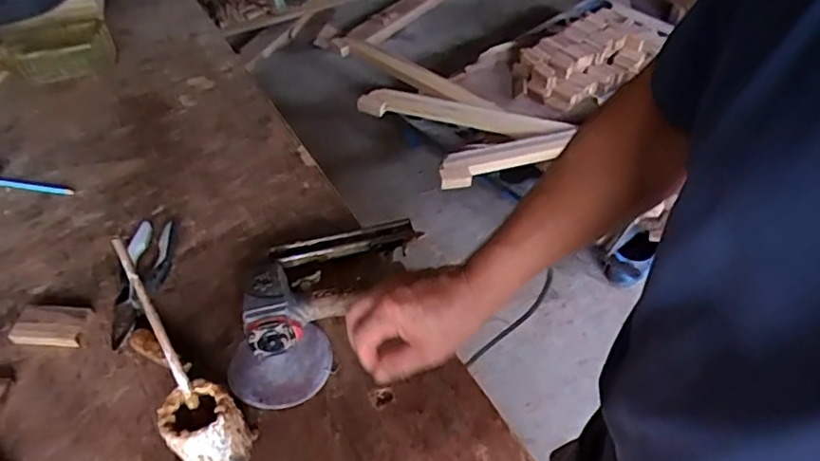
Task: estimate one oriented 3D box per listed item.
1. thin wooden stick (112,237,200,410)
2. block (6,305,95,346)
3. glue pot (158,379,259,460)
[{"bbox_3d":[-0.224,0.087,0.523,0.010,0.182,0.010,-23,28,-21],"label":"thin wooden stick"},{"bbox_3d":[-0.433,0.114,0.707,0.090,0.017,0.046,3,47,2],"label":"block"},{"bbox_3d":[-0.198,0.198,0.576,0.063,0.101,0.065,1,47,-1],"label":"glue pot"}]

